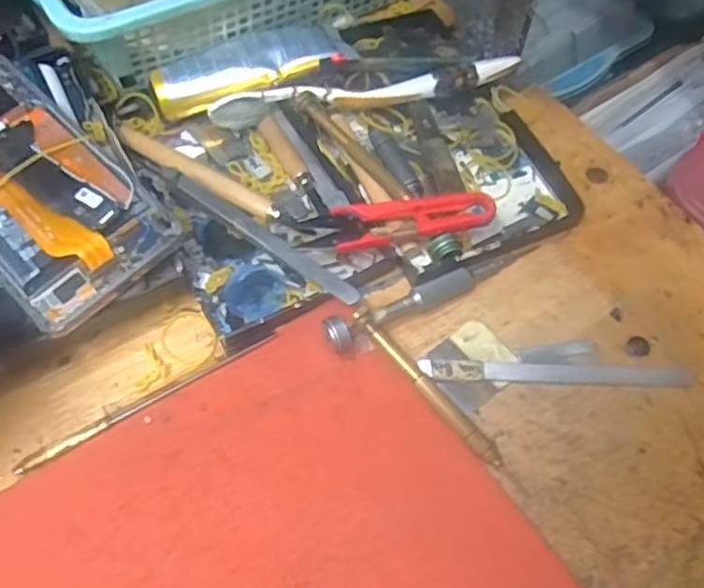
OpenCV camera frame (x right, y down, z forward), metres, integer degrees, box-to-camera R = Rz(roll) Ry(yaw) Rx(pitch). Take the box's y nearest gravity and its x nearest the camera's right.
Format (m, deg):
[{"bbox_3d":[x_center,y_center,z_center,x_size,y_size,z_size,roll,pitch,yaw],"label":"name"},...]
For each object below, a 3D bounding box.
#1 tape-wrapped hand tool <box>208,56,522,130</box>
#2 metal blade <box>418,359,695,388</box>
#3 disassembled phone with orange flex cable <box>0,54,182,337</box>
[{"bbox_3d":[0.010,-0.119,0.392,0.179,0.018,0.020,-11,61,-8],"label":"tape-wrapped hand tool"},{"bbox_3d":[0.098,0.038,0.325,0.129,0.004,0.009,2,60,0],"label":"metal blade"},{"bbox_3d":[-0.156,-0.059,0.326,0.077,0.012,0.163,-38,70,-16],"label":"disassembled phone with orange flex cable"}]

